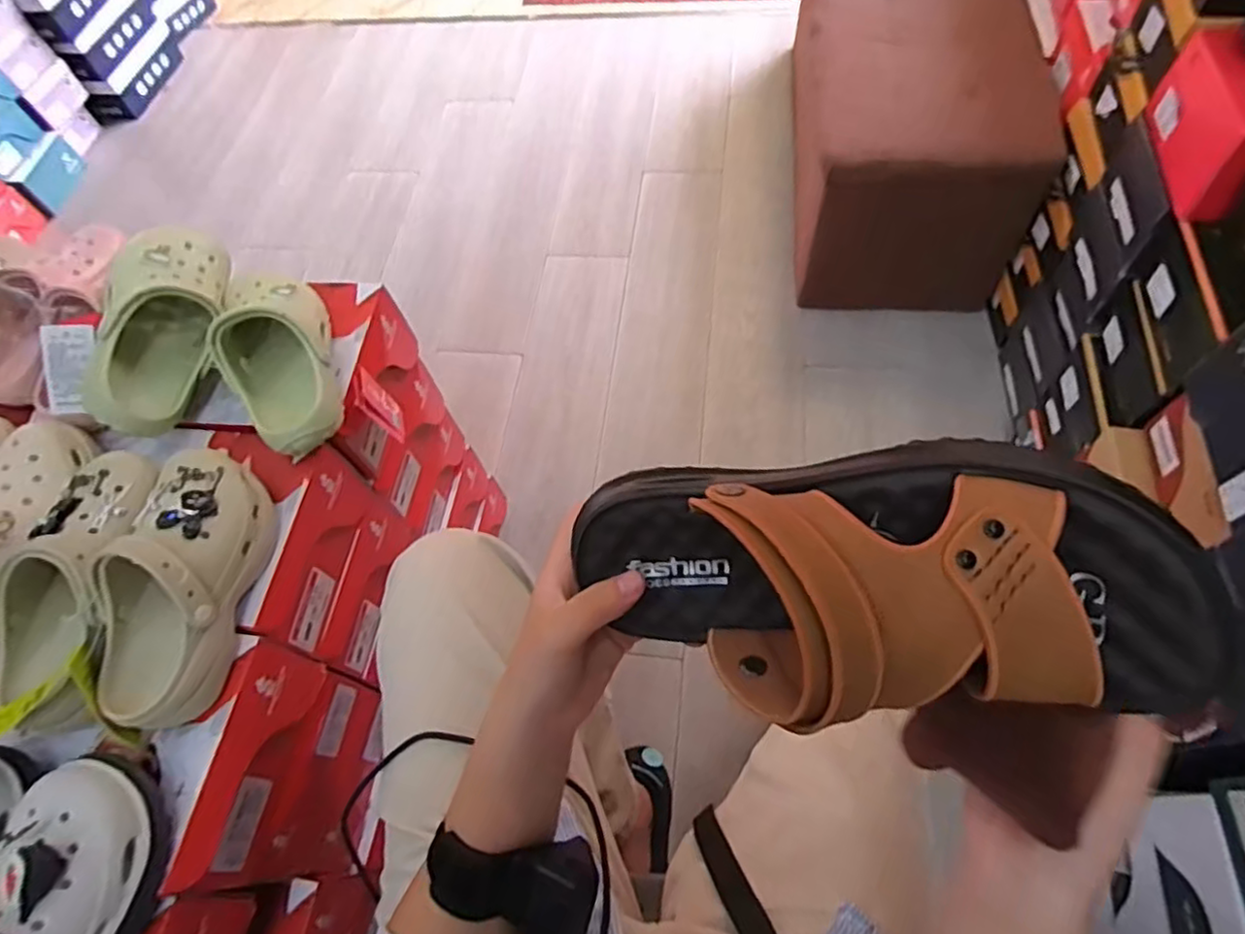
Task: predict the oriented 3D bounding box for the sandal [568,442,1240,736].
[{"bbox_3d":[0.087,0.047,0.264,0.246,0.090,0.095,-1,99,22],"label":"sandal"}]

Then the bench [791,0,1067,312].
[{"bbox_3d":[0.590,-0.674,1.417,0.403,0.400,0.566,4,62,6],"label":"bench"}]

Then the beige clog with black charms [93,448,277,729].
[{"bbox_3d":[-0.386,0.088,0.584,0.087,0.090,0.247,3,63,8],"label":"beige clog with black charms"}]

